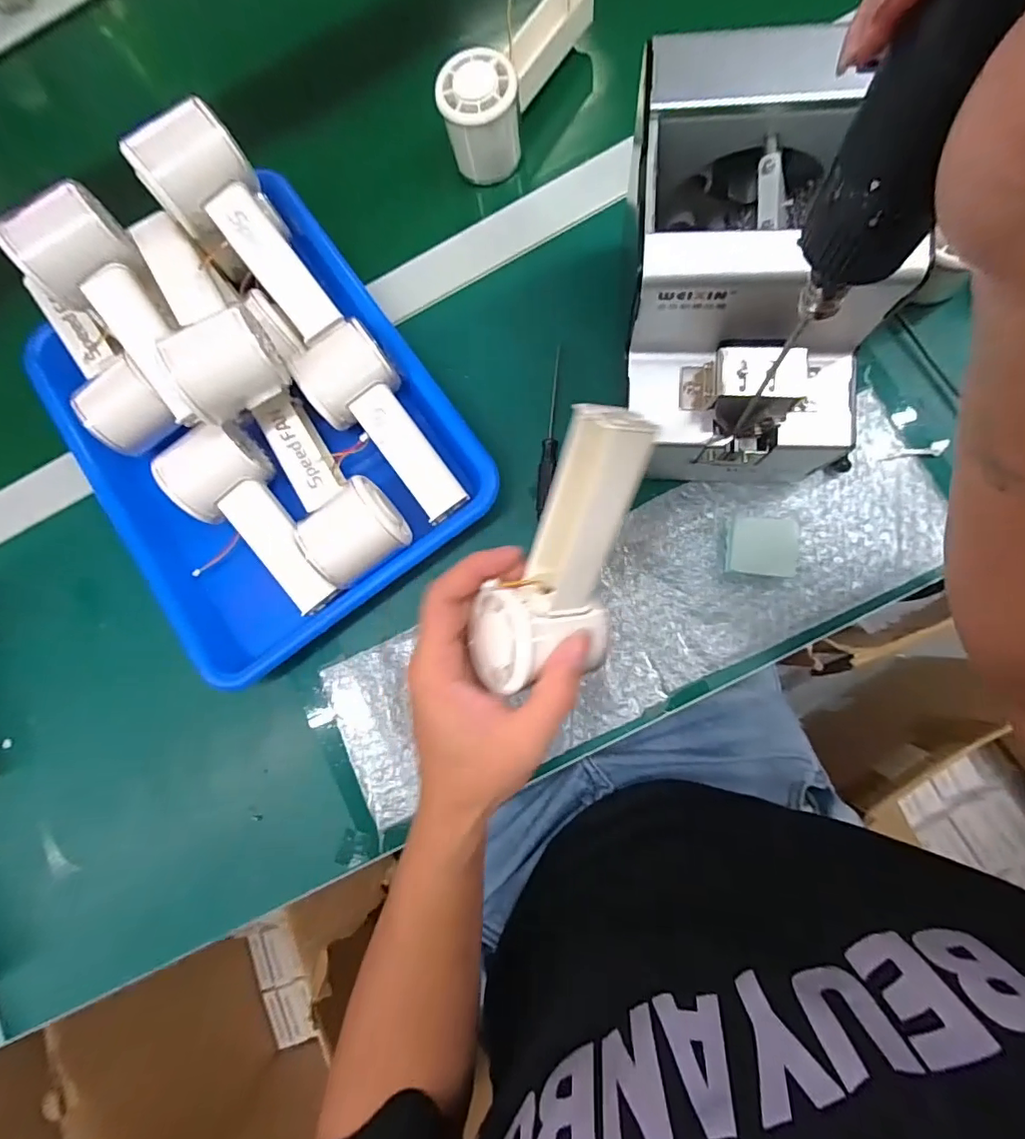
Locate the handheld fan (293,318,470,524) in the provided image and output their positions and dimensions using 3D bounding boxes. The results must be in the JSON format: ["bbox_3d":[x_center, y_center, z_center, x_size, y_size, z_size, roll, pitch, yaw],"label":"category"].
[{"bbox_3d":[-0.090,-0.100,0.374,0.059,0.048,0.149,-36,80,2],"label":"handheld fan"}]

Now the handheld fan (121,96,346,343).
[{"bbox_3d":[-0.177,-0.225,0.370,0.059,0.060,0.139,-39,111,2],"label":"handheld fan"}]

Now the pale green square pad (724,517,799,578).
[{"bbox_3d":[0.167,-0.016,0.358,0.045,0.012,0.039,4,84,8],"label":"pale green square pad"}]

